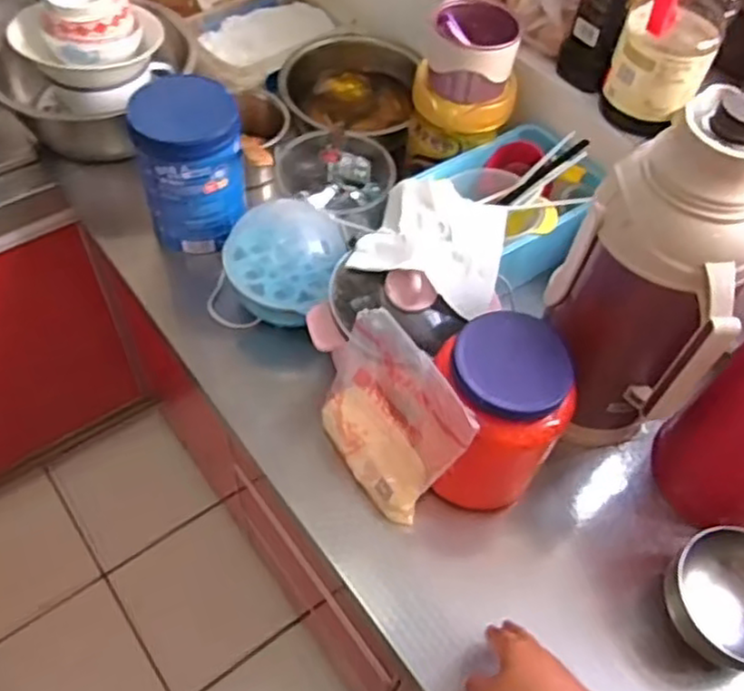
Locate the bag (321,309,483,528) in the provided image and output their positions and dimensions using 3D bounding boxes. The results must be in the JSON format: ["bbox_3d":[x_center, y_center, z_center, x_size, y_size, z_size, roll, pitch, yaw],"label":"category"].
[{"bbox_3d":[0.012,0.069,0.697,0.070,0.167,0.158,-27,61,-21],"label":"bag"}]

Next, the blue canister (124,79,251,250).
[{"bbox_3d":[-0.216,-0.216,0.855,0.118,0.164,0.107,-13,57,-13],"label":"blue canister"}]

